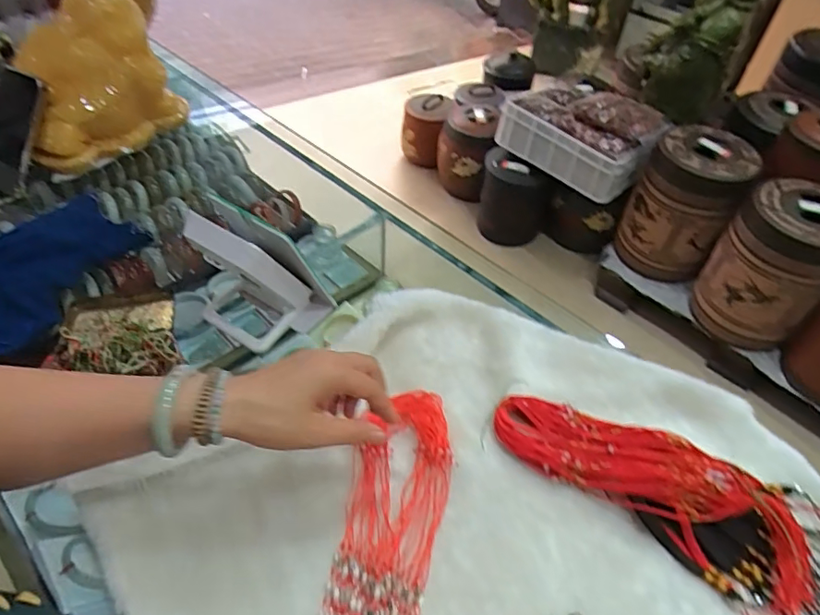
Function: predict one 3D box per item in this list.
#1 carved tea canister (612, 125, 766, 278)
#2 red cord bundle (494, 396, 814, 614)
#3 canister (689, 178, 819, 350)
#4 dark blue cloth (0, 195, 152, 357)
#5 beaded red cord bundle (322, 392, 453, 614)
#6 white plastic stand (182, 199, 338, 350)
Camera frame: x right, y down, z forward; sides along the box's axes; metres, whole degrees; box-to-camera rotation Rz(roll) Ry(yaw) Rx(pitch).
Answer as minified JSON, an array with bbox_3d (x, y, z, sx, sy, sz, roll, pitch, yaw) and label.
[{"bbox_3d":[0.853,-0.327,1.710,0.284,0.403,0.250,25,52,18],"label":"carved tea canister"},{"bbox_3d":[0.212,0.152,0.483,0.282,0.049,0.106,24,52,17],"label":"red cord bundle"},{"bbox_3d":[1.013,-0.106,1.522,0.282,0.438,0.293,34,55,24],"label":"canister"},{"bbox_3d":[-0.461,-0.048,0.666,0.190,0.040,0.258,22,51,16],"label":"dark blue cloth"},{"bbox_3d":[-0.026,0.216,0.442,0.081,0.017,0.333,12,50,7],"label":"beaded red cord bundle"},{"bbox_3d":[-0.166,-0.031,0.580,0.133,0.162,0.081,6,49,2],"label":"white plastic stand"}]

